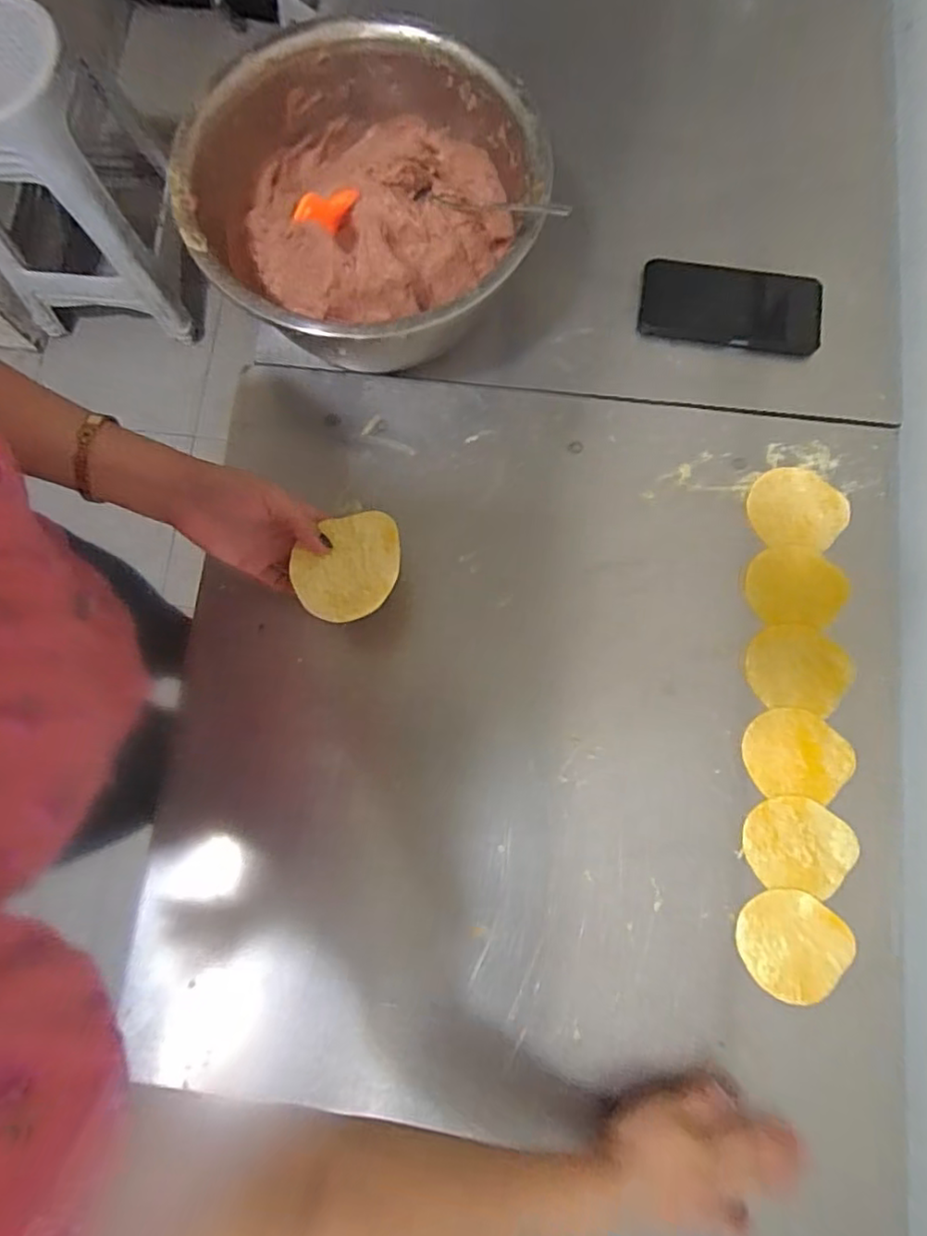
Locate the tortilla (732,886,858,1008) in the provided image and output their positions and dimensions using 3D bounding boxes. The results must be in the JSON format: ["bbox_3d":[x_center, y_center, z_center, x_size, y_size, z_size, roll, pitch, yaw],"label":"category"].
[{"bbox_3d":[0.258,0.257,0.487,0.083,0.004,0.077,0,79,1],"label":"tortilla"}]

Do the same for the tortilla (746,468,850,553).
[{"bbox_3d":[0.299,-0.097,0.553,0.086,0.004,0.075,4,79,2],"label":"tortilla"}]

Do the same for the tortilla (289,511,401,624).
[{"bbox_3d":[-0.085,-0.038,0.447,0.074,0.013,0.082,1,79,1],"label":"tortilla"}]

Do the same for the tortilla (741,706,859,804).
[{"bbox_3d":[0.279,0.113,0.514,0.088,0.004,0.070,6,79,2],"label":"tortilla"}]

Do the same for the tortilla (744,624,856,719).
[{"bbox_3d":[0.286,0.043,0.527,0.086,0.004,0.072,10,79,3],"label":"tortilla"}]

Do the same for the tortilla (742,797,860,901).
[{"bbox_3d":[0.273,0.184,0.501,0.087,0.004,0.071,10,79,3],"label":"tortilla"}]

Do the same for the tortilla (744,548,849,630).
[{"bbox_3d":[0.292,-0.027,0.542,0.087,0.004,0.069,6,79,2],"label":"tortilla"}]

